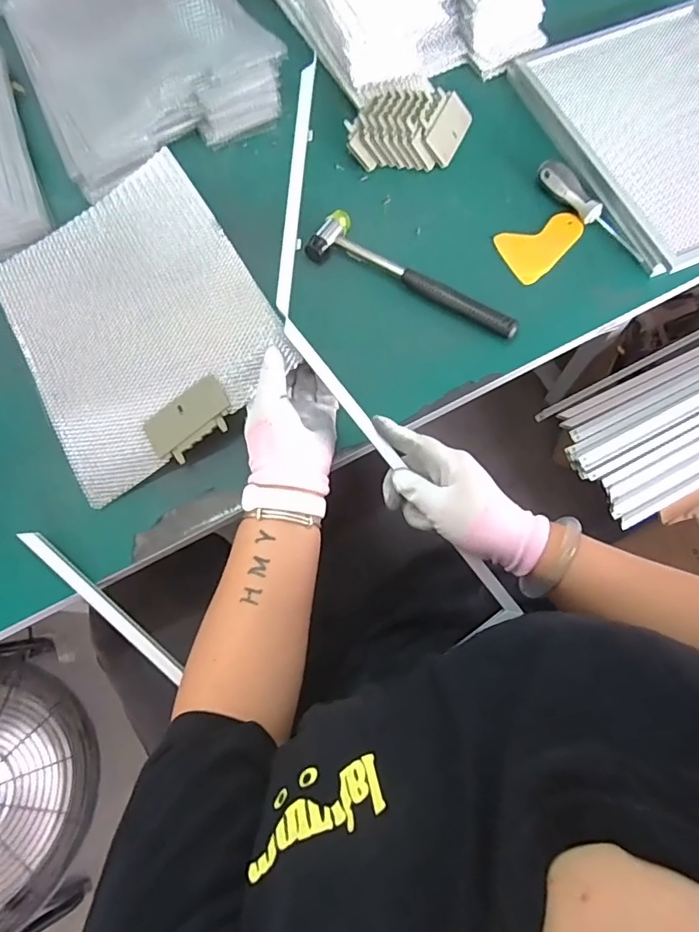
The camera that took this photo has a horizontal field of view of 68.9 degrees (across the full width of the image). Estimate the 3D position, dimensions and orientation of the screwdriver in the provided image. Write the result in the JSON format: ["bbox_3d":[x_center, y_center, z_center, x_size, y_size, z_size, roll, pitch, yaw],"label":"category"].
[{"bbox_3d":[0.265,-0.283,0.561,0.023,0.021,0.152,-34,73,-9],"label":"screwdriver"}]

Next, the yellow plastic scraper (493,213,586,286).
[{"bbox_3d":[0.221,-0.249,0.569,0.098,0.010,0.067,-25,75,-4],"label":"yellow plastic scraper"}]

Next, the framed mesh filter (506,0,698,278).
[{"bbox_3d":[0.378,-0.396,0.594,0.259,0.035,0.341,-22,72,-5],"label":"framed mesh filter"}]

